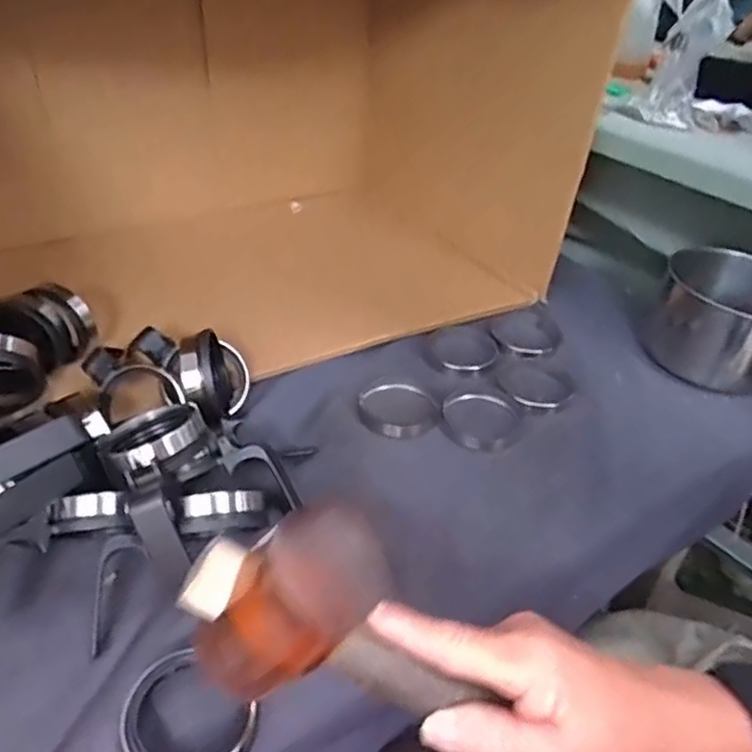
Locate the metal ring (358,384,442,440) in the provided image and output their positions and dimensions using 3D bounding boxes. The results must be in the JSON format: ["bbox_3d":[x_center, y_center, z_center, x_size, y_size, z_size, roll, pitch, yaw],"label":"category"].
[{"bbox_3d":[0.020,0.028,0.577,0.070,0.015,0.061,2,38,-2],"label":"metal ring"}]

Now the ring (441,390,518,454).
[{"bbox_3d":[0.092,0.037,0.569,0.065,0.019,0.065,3,38,-2],"label":"ring"}]

